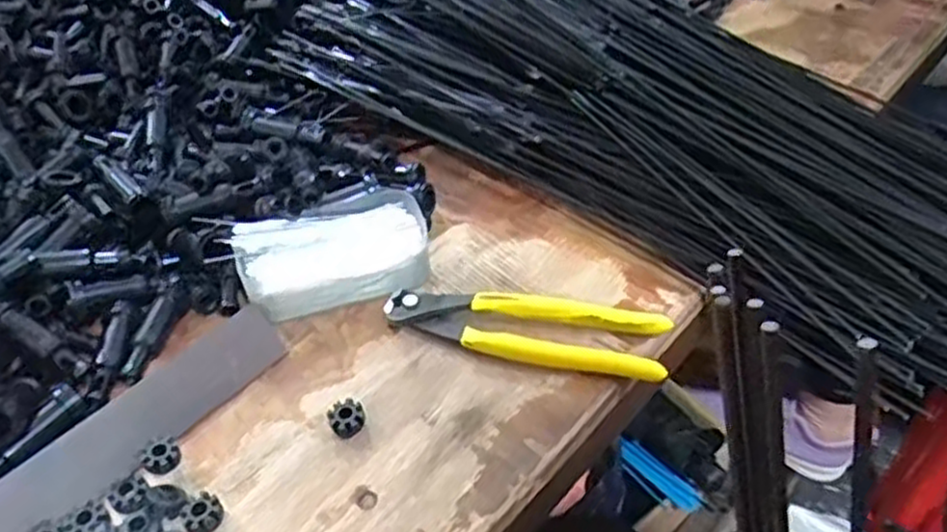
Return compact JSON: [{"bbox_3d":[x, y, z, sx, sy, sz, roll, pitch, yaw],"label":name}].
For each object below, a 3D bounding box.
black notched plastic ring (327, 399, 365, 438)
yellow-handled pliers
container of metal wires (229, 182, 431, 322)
[{"bbox_3d":[-0.068,0.081,0.416,0.019,0.009,0.020,-3,41,2],"label":"black notched plastic ring"},{"bbox_3d":[0.029,0.038,0.458,0.166,0.014,0.045,6,42,12],"label":"yellow-handled pliers"},{"bbox_3d":[-0.090,-0.010,0.502,0.118,0.035,0.076,-14,42,-10],"label":"container of metal wires"}]

